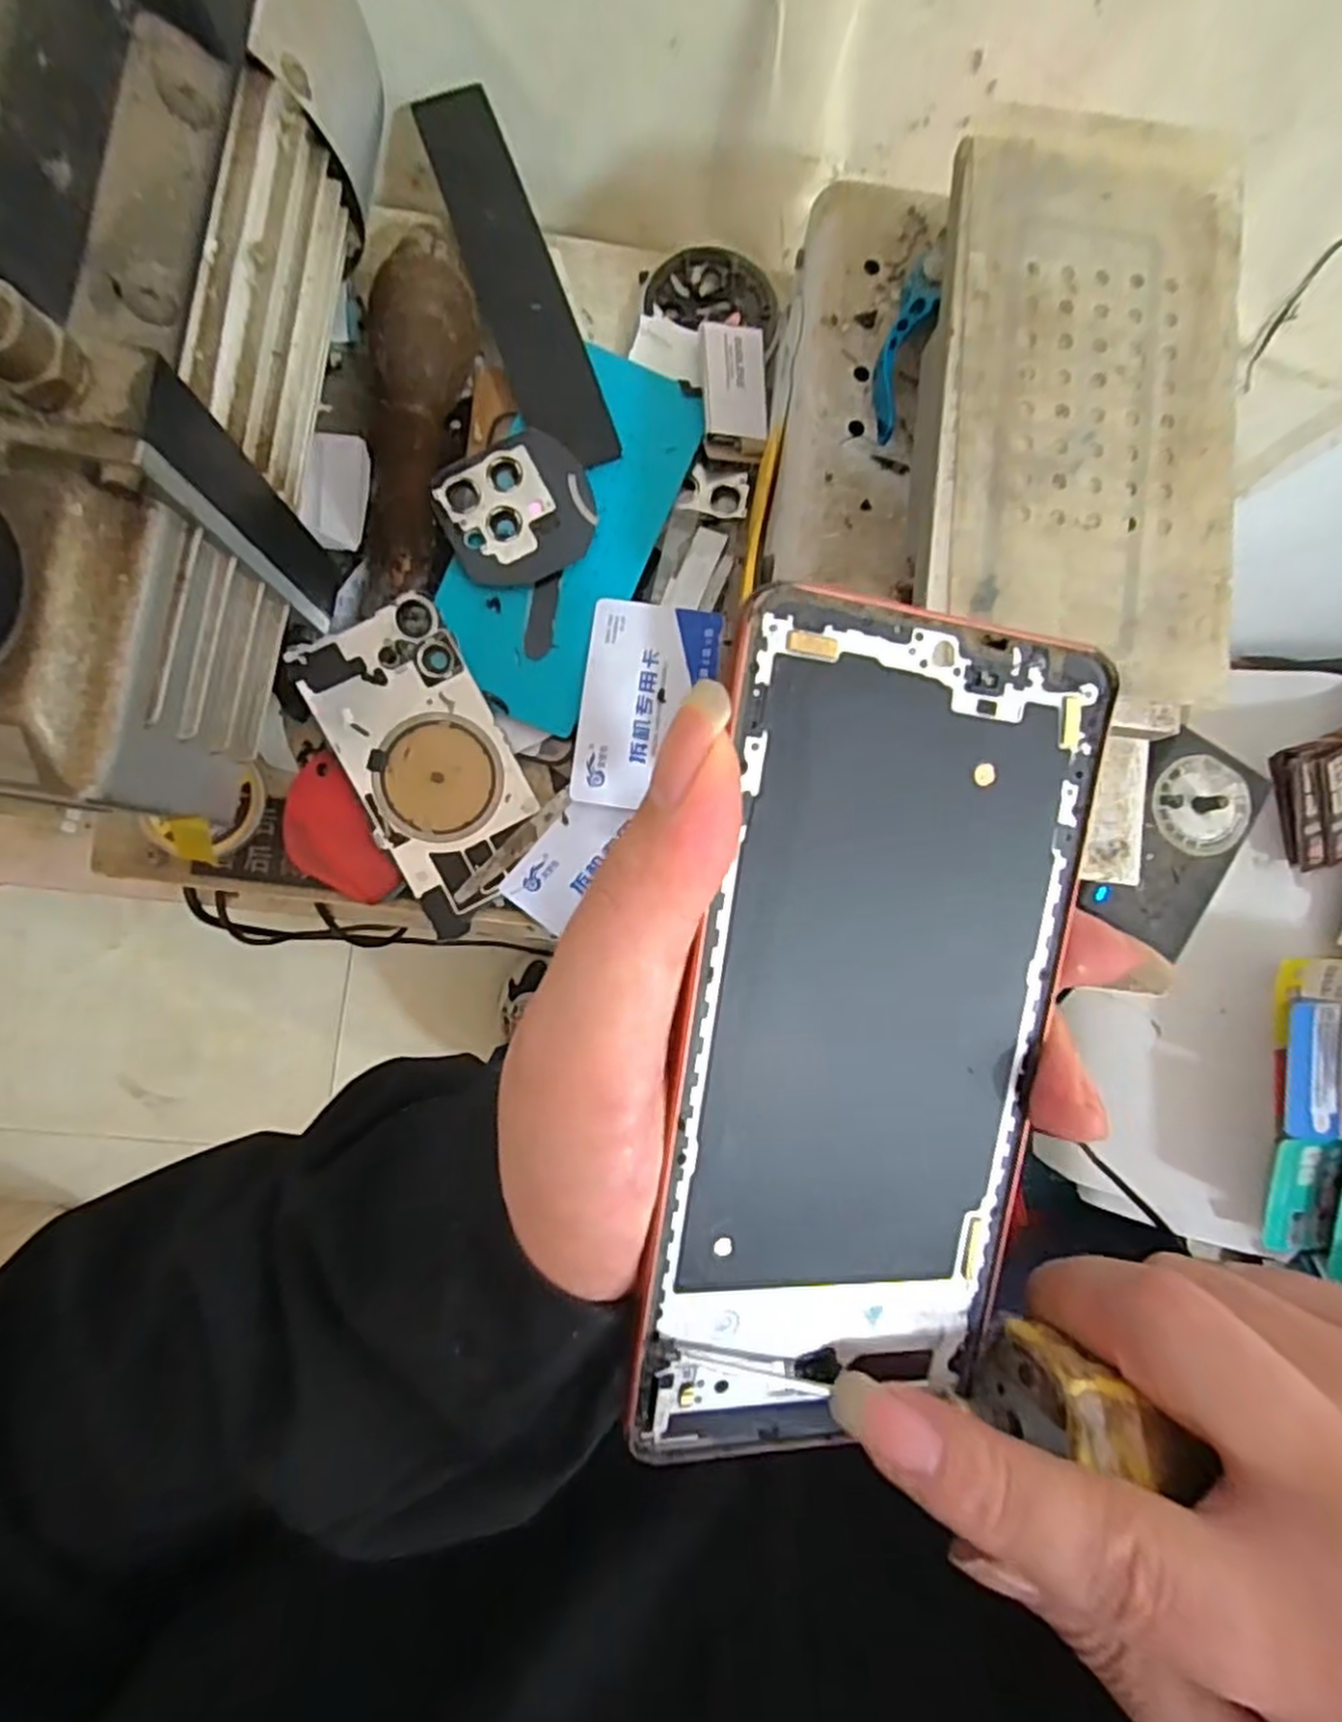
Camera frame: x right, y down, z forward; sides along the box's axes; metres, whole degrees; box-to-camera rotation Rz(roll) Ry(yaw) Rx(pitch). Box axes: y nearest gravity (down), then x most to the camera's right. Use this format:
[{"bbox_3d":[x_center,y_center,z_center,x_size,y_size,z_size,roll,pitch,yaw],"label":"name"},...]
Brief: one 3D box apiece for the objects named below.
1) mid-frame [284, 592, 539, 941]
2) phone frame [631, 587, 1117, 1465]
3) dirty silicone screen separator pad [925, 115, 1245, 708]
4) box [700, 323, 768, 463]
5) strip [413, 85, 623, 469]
[{"bbox_3d":[-0.099,-0.040,0.319,0.064,0.004,0.126,-27,97,-7],"label":"mid-frame"},{"bbox_3d":[0.039,0.036,0.147,0.074,0.004,0.159,5,97,-15],"label":"phone frame"},{"bbox_3d":[0.117,-0.128,0.215,0.085,0.007,0.161,5,86,-5],"label":"dirty silicone screen separator pad"},{"bbox_3d":[0.027,-0.197,0.325,0.027,0.011,0.052,-2,86,-6],"label":"box"},{"bbox_3d":[-0.068,-0.253,0.330,0.034,0.008,0.187,-21,82,4],"label":"strip"}]

